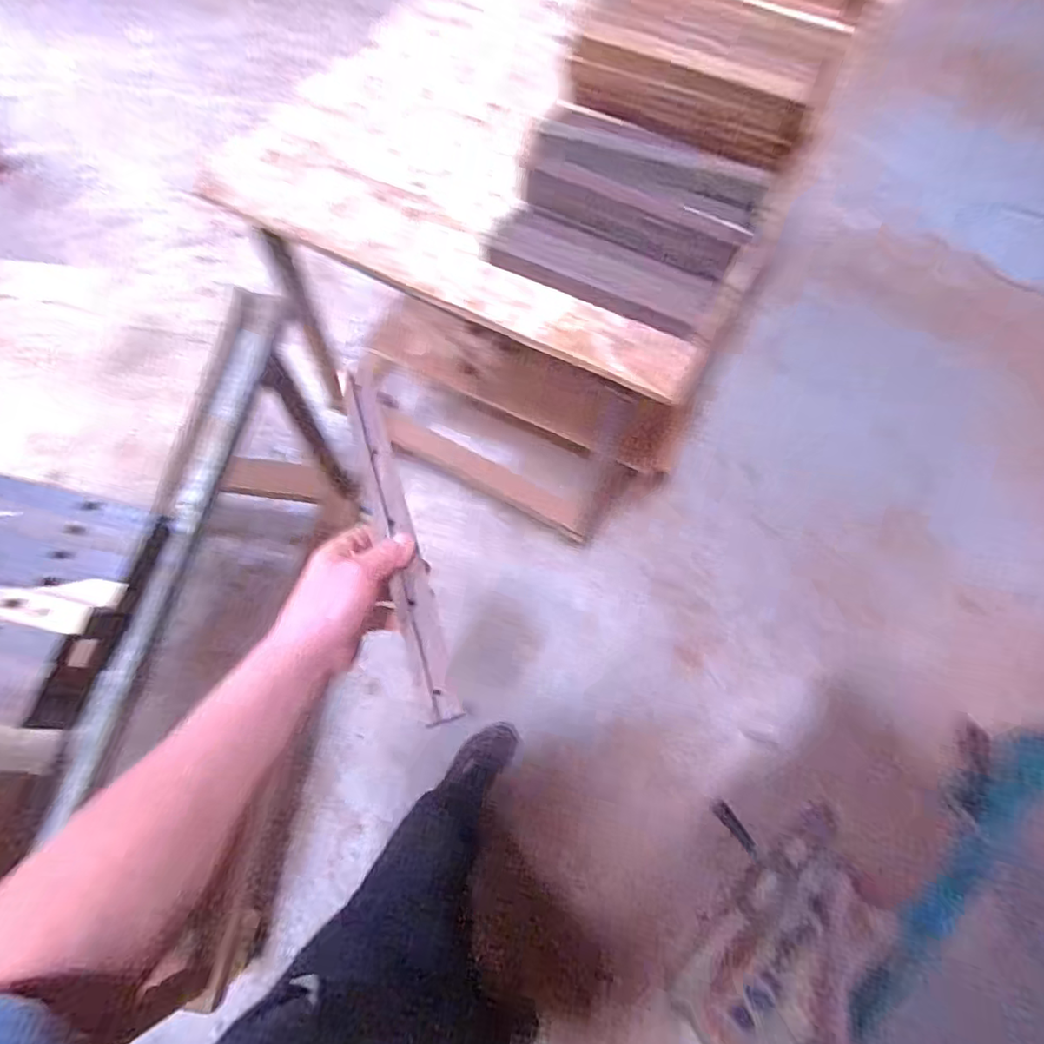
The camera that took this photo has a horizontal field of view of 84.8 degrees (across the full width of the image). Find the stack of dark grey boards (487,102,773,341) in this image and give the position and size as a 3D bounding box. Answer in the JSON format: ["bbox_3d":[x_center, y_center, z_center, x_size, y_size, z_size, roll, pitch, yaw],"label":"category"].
[{"bbox_3d":[0.155,-0.452,0.810,0.340,0.089,0.264,27,68,11],"label":"stack of dark grey boards"}]

